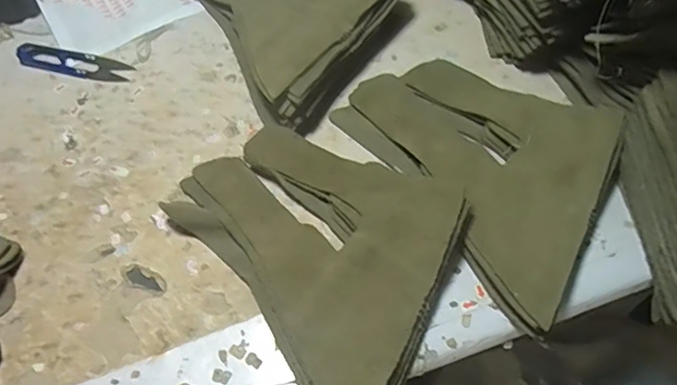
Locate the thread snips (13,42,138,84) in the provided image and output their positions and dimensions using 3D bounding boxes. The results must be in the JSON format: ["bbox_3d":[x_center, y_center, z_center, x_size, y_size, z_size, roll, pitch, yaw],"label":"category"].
[{"bbox_3d":[-0.227,-0.110,0.462,0.108,0.007,0.024,12,60,12],"label":"thread snips"}]

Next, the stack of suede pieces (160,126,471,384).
[{"bbox_3d":[-0.018,0.029,0.342,0.199,0.032,0.145,36,67,23],"label":"stack of suede pieces"}]

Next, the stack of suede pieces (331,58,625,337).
[{"bbox_3d":[0.086,-0.026,0.369,0.200,0.032,0.146,35,67,23],"label":"stack of suede pieces"}]

